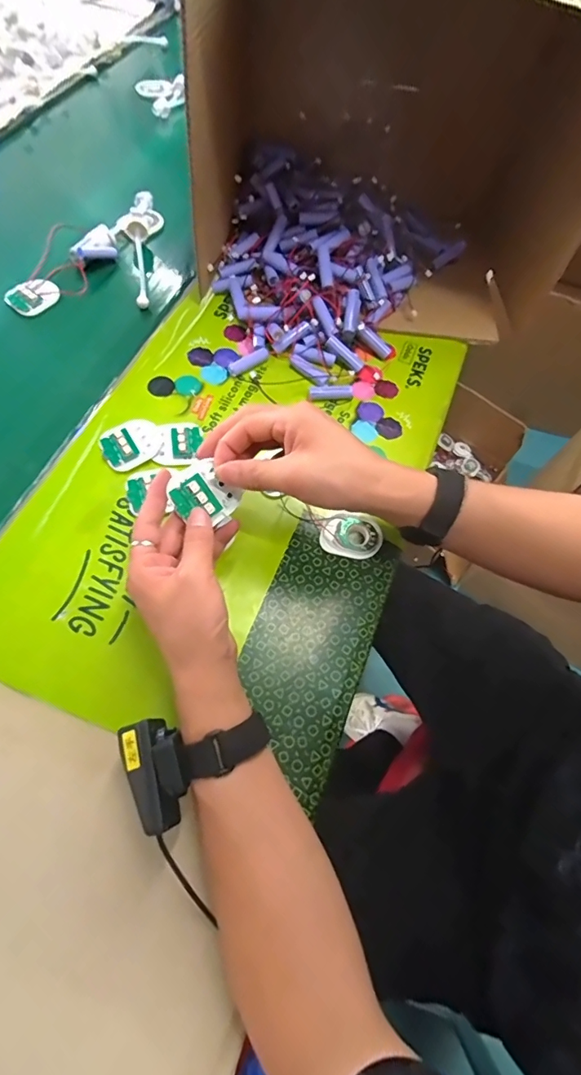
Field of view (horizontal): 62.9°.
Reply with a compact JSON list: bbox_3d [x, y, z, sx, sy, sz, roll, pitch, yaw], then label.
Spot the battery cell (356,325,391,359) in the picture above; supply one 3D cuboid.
[{"bbox_3d":[0.095,-0.225,0.546,0.048,0.015,0.013,34,62,-19],"label":"battery cell"}]

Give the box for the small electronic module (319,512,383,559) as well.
[{"bbox_3d":[0.057,-0.001,0.446,0.058,0.013,0.040,5,63,-1],"label":"small electronic module"}]

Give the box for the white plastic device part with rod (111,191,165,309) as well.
[{"bbox_3d":[-0.191,-0.375,0.598,0.062,0.030,0.206,-9,64,-9],"label":"white plastic device part with rod"}]

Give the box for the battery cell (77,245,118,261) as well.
[{"bbox_3d":[-0.238,-0.352,0.587,0.050,0.011,0.013,-30,68,-33],"label":"battery cell"}]

